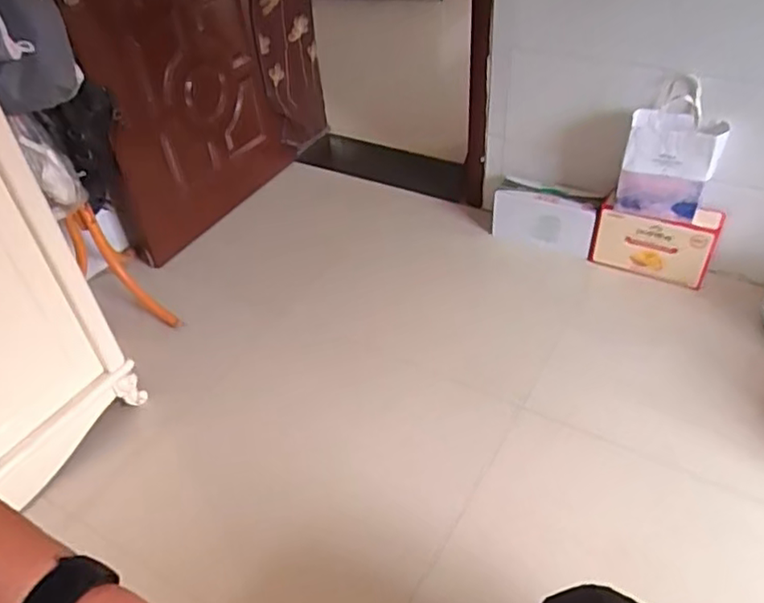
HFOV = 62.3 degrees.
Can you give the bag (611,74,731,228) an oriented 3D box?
[{"bbox_3d":[0.803,-0.403,1.771,0.238,0.334,0.111,8,43,14],"label":"bag"}]

